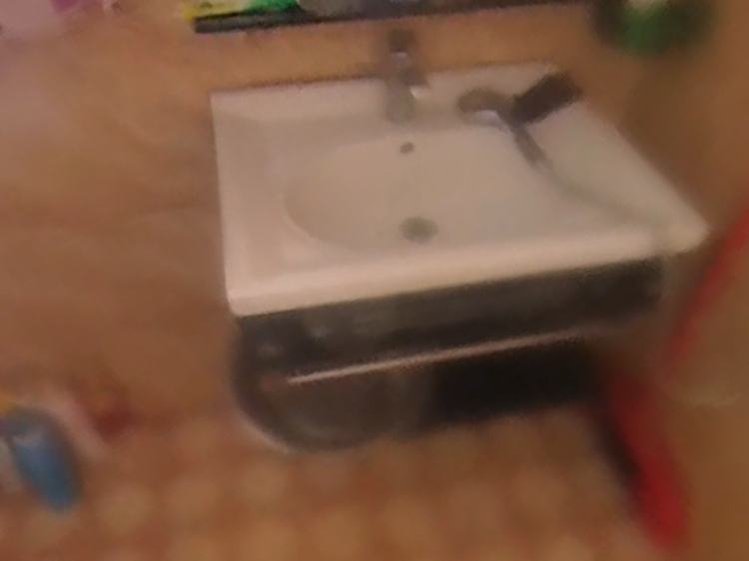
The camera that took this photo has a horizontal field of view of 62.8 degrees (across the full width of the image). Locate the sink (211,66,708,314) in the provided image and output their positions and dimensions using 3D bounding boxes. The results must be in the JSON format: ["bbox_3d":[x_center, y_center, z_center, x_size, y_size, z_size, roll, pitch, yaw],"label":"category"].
[{"bbox_3d":[0.086,-0.149,0.913,0.608,0.175,0.449,-7,49,-7],"label":"sink"}]

